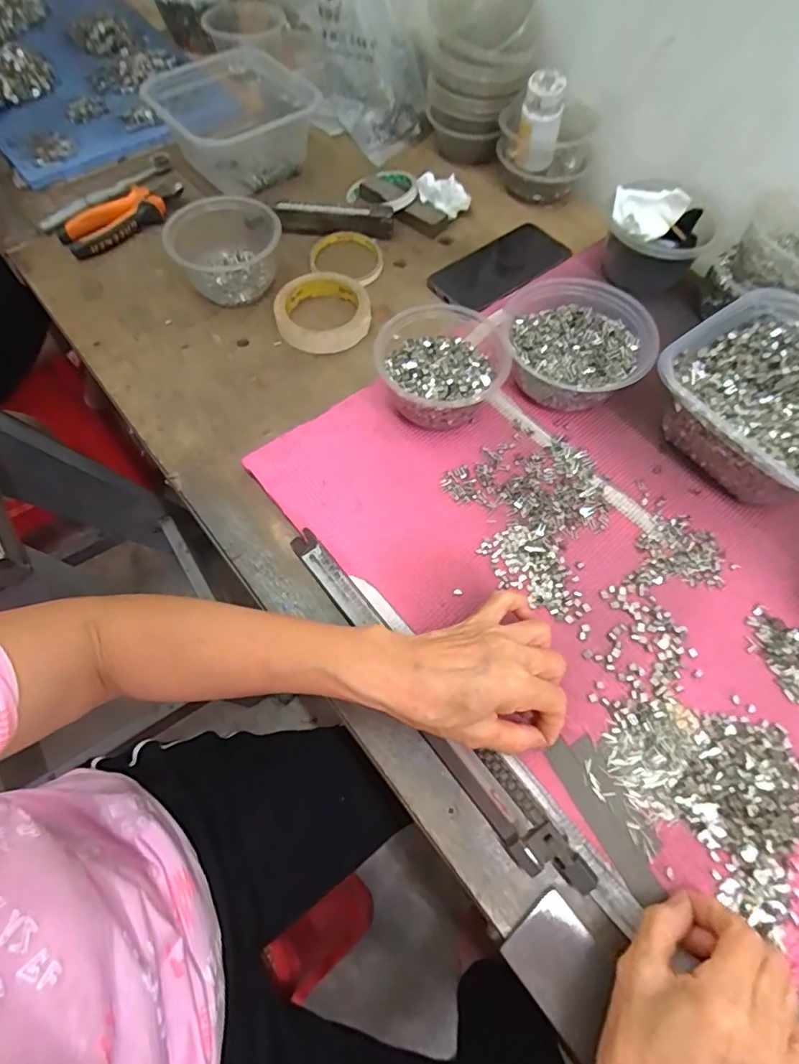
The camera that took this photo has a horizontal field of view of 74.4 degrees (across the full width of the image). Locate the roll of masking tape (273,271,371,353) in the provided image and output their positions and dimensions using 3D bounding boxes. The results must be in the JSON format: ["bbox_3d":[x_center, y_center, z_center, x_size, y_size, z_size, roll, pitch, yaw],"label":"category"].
[{"bbox_3d":[-0.079,-0.235,0.557,0.096,0.023,0.095,1,64,-1],"label":"roll of masking tape"}]

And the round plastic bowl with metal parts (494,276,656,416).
[{"bbox_3d":[0.162,-0.171,0.496,0.132,0.053,0.132,1,64,-1],"label":"round plastic bowl with metal parts"}]

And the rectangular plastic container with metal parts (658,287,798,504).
[{"bbox_3d":[0.326,-0.109,0.456,0.169,0.072,0.171,-34,69,-17],"label":"rectangular plastic container with metal parts"}]

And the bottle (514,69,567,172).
[{"bbox_3d":[0.157,-0.457,0.589,0.042,0.089,0.034,9,64,3],"label":"bottle"}]

